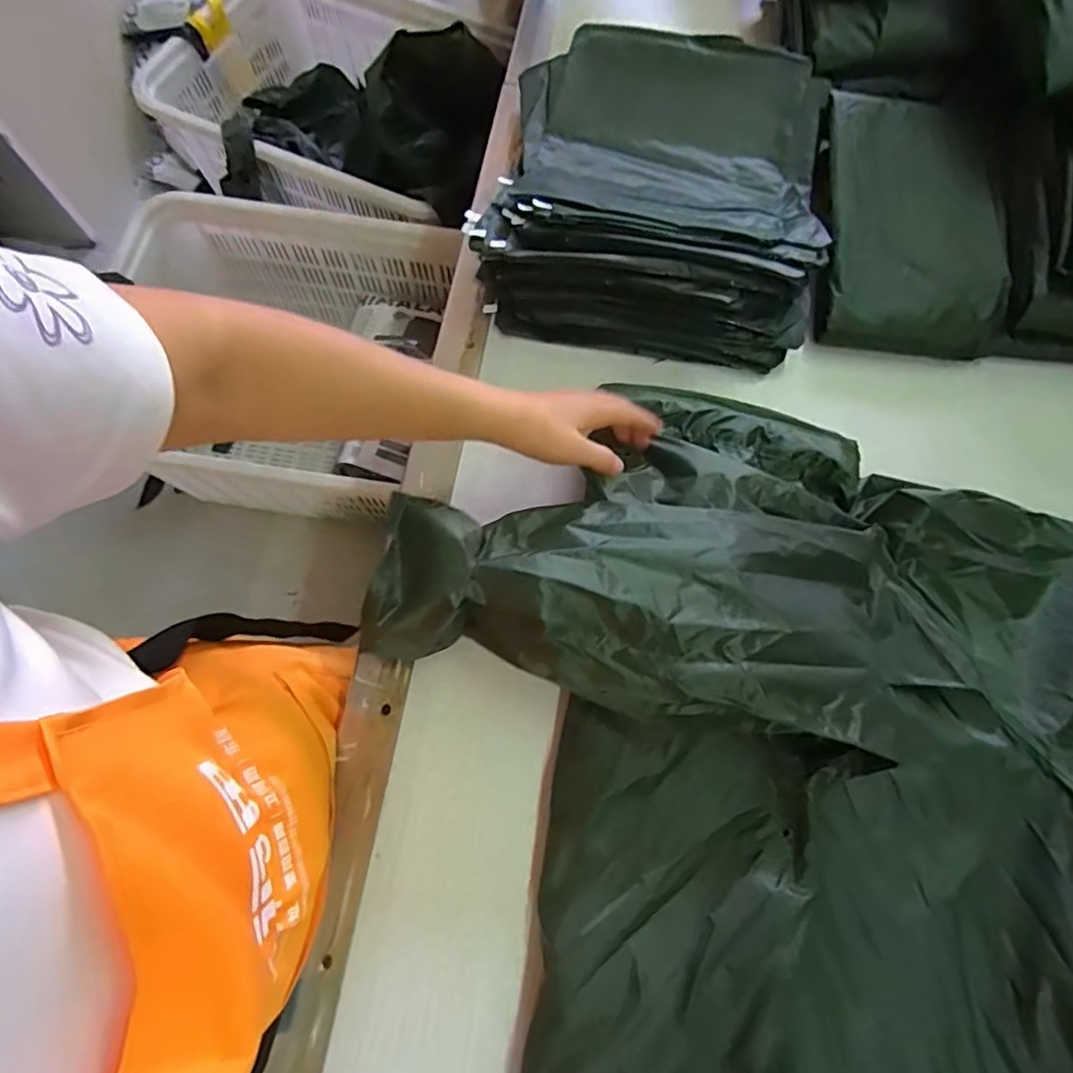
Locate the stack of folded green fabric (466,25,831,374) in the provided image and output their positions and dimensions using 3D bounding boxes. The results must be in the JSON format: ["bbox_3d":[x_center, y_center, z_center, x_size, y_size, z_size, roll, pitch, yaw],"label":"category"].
[{"bbox_3d":[0.131,-0.389,0.633,0.337,0.079,0.404,10,71,3],"label":"stack of folded green fabric"}]

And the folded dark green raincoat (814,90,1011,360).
[{"bbox_3d":[0.388,-0.334,0.629,0.174,0.046,0.285,8,73,4],"label":"folded dark green raincoat"}]

